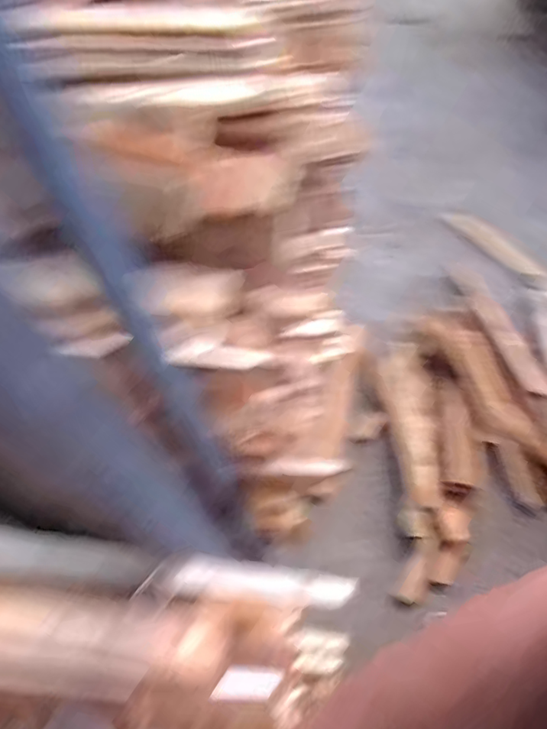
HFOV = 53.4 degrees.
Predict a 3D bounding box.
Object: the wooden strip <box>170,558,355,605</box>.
[{"bbox_3d":[-0.008,0.167,0.420,0.136,0.014,0.024,4,63,6],"label":"wooden strip"}]

